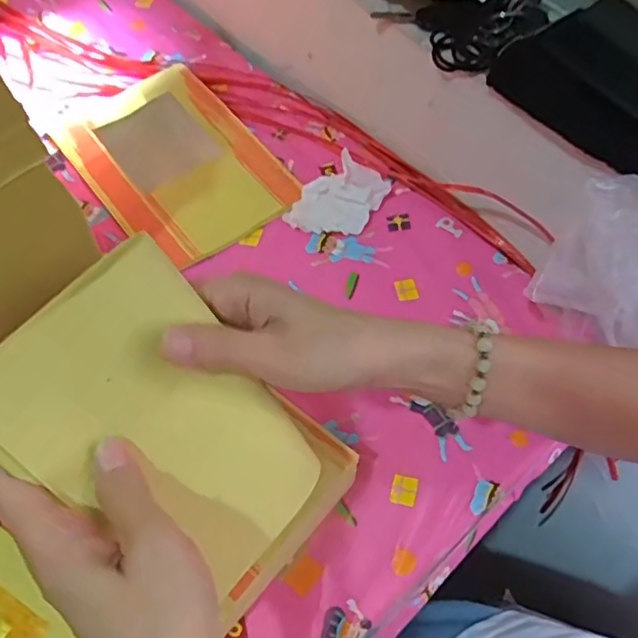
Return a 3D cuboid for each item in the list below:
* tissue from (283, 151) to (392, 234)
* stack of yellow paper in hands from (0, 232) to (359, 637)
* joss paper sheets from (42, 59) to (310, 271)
[{"bbox_3d":[0.021,-0.110,0.569,0.060,0.022,0.093,34,63,18],"label":"tissue"},{"bbox_3d":[-0.063,0.057,0.295,0.108,0.017,0.174,-48,112,-18],"label":"stack of yellow paper in hands"},{"bbox_3d":[-0.135,-0.151,0.603,0.159,0.012,0.221,-34,64,-19],"label":"joss paper sheets"}]

